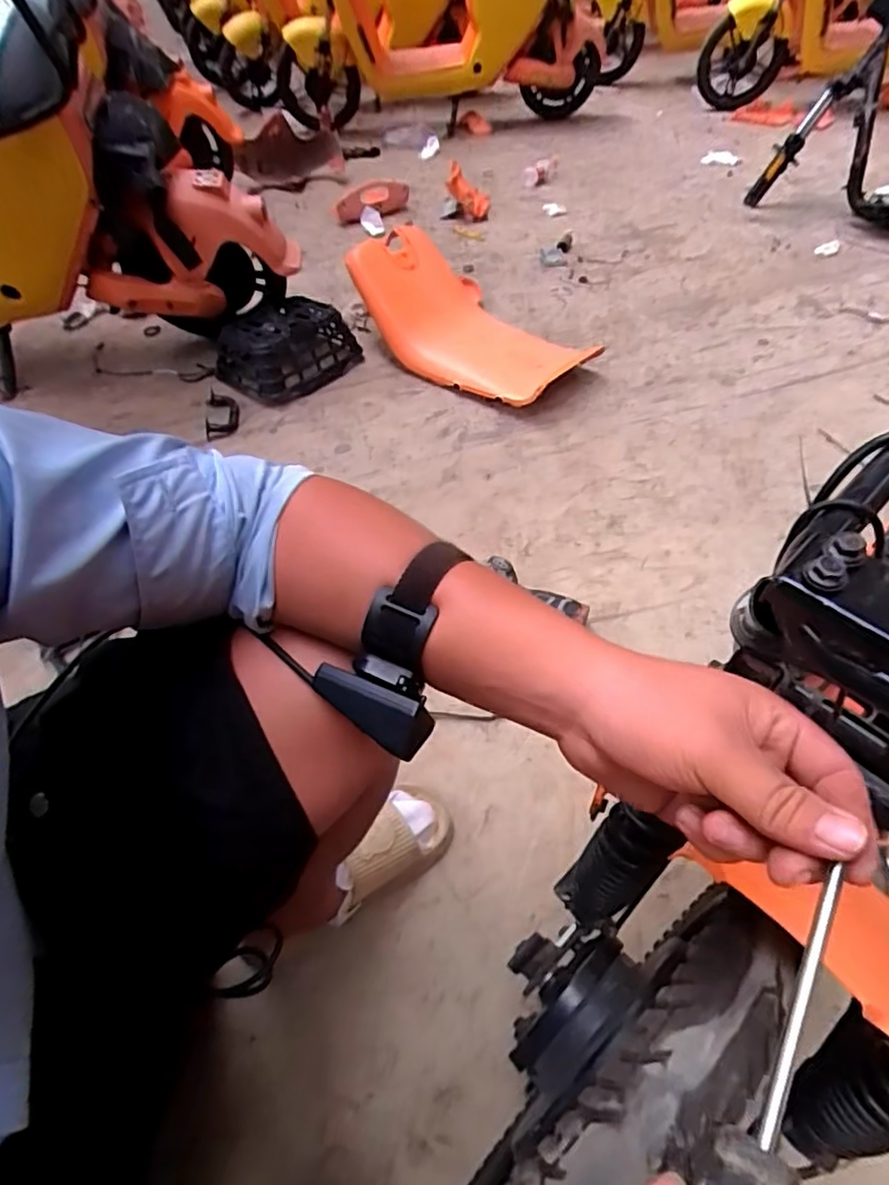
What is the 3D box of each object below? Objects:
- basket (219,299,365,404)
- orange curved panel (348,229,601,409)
[{"bbox_3d":[-0.386,-0.623,1.537,0.333,0.135,0.207,-36,58,-25],"label":"basket"},{"bbox_3d":[0.059,-0.713,1.580,0.662,0.214,0.342,40,61,14],"label":"orange curved panel"}]

